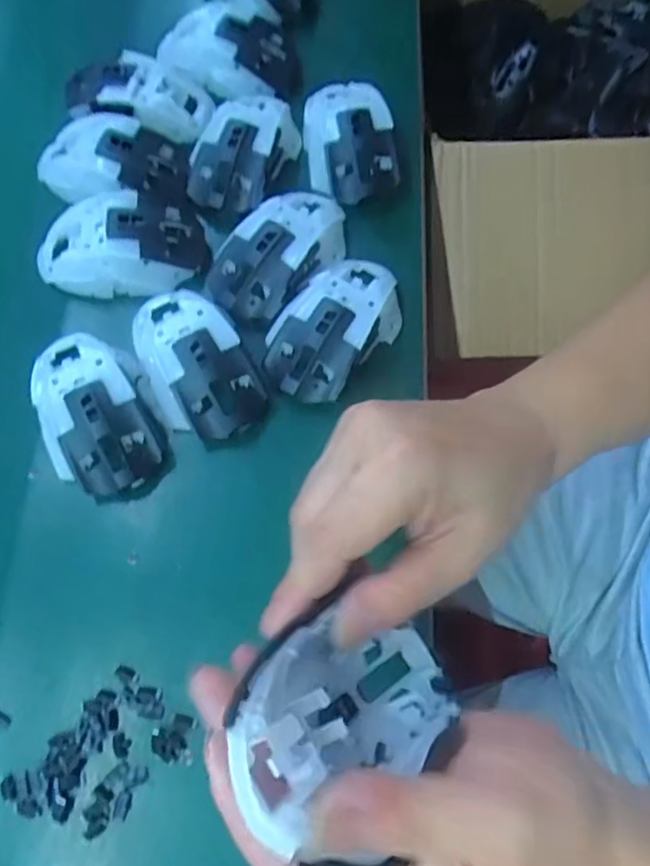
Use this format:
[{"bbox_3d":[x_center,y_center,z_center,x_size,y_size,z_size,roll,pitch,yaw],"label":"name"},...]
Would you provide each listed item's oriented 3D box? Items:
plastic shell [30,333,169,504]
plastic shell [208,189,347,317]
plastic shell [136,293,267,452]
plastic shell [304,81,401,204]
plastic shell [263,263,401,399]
[{"bbox_3d":[-0.147,-0.016,0.390,0.067,0.039,0.121,-25,70,-6],"label":"plastic shell"},{"bbox_3d":[-0.030,-0.131,0.428,0.114,0.026,0.058,-42,73,-12],"label":"plastic shell"},{"bbox_3d":[-0.087,-0.049,0.406,0.066,0.040,0.117,-32,71,-8],"label":"plastic shell"},{"bbox_3d":[0.019,-0.228,0.473,0.069,0.034,0.117,-10,69,0],"label":"plastic shell"},{"bbox_3d":[0.007,-0.075,0.414,0.066,0.043,0.118,37,76,15],"label":"plastic shell"}]

